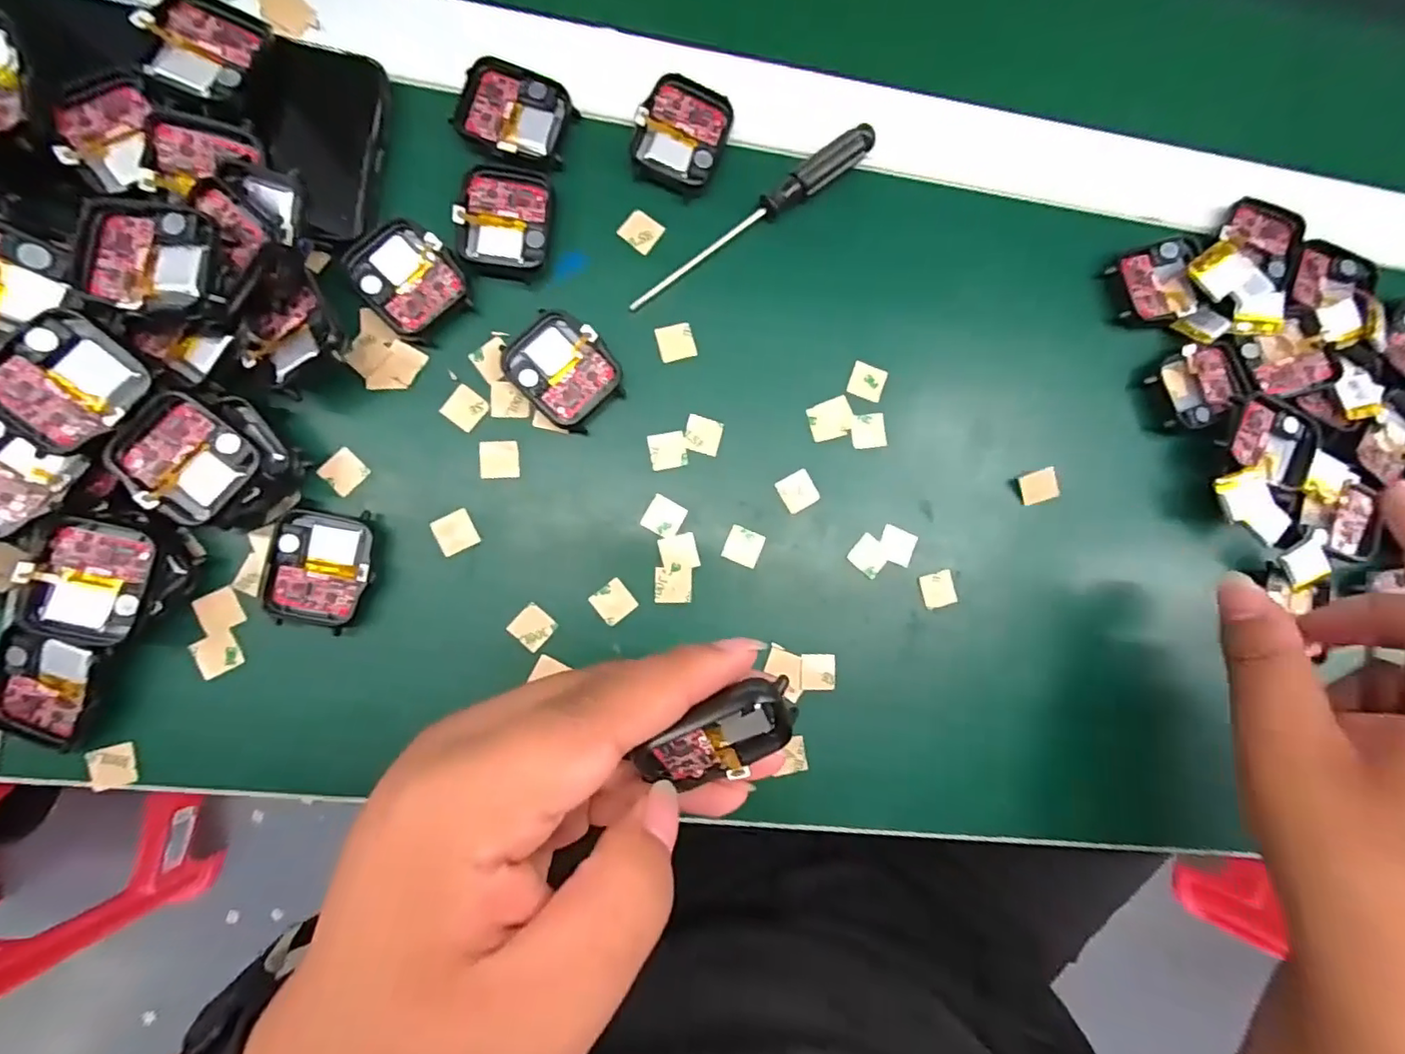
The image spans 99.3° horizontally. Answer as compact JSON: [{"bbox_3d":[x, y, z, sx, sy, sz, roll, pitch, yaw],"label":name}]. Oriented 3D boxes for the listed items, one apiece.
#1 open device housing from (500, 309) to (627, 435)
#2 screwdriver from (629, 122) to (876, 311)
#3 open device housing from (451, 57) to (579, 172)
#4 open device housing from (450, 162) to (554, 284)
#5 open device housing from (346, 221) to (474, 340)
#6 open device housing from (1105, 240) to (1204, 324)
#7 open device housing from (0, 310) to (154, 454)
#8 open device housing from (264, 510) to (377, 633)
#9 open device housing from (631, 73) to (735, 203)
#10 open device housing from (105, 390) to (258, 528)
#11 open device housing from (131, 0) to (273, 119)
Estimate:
[{"bbox_3d":[-0.058,-0.066,0.250,0.038,0.009,0.045,-44,92,-7],"label":"open device housing"},{"bbox_3d":[0.024,-0.135,0.262,0.131,0.008,0.014,-39,91,-7],"label":"screwdriver"},{"bbox_3d":[-0.079,-0.173,0.251,0.045,0.007,0.039,18,84,-5],"label":"open device housing"},{"bbox_3d":[-0.082,-0.127,0.248,0.036,0.007,0.046,8,86,-6],"label":"open device housing"},{"bbox_3d":[-0.120,-0.102,0.243,0.037,0.007,0.044,-39,91,-7],"label":"open device housing"},{"bbox_3d":[0.216,-0.115,0.282,0.040,0.013,0.036,-14,88,-7],"label":"open device housing"},{"bbox_3d":[-0.217,-0.048,0.202,0.037,0.008,0.042,43,80,-21],"label":"open device housing"},{"bbox_3d":[-0.149,0.017,0.237,0.036,0.011,0.045,10,85,-6],"label":"open device housing"},{"bbox_3d":[-0.009,-0.170,0.260,0.037,0.006,0.046,23,84,-5],"label":"open device housing"},{"bbox_3d":[-0.183,-0.024,0.210,0.041,0.007,0.036,40,83,-3],"label":"open device housing"},{"bbox_3d":[-0.187,-0.179,0.223,0.036,0.007,0.045,16,79,-11],"label":"open device housing"}]

